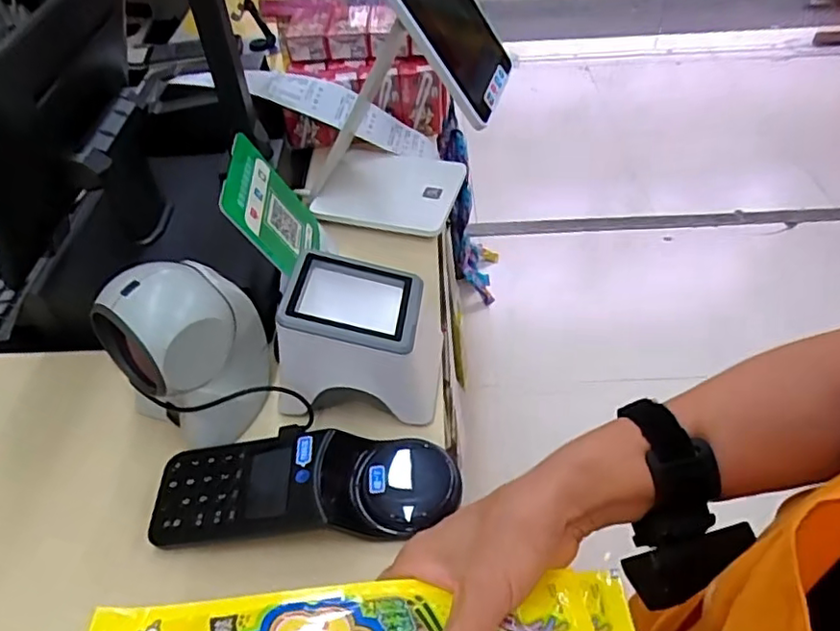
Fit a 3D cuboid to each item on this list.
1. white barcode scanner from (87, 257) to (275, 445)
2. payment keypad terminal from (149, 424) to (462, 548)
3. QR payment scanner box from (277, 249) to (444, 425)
[{"bbox_3d":[-0.177,0.029,0.464,0.113,0.127,0.088,-13,47,-9],"label":"white barcode scanner"},{"bbox_3d":[-0.082,0.125,0.454,0.218,0.042,0.080,-3,47,0],"label":"payment keypad terminal"},{"bbox_3d":[-0.049,0.017,0.497,0.130,0.099,0.098,0,47,3],"label":"QR payment scanner box"}]

